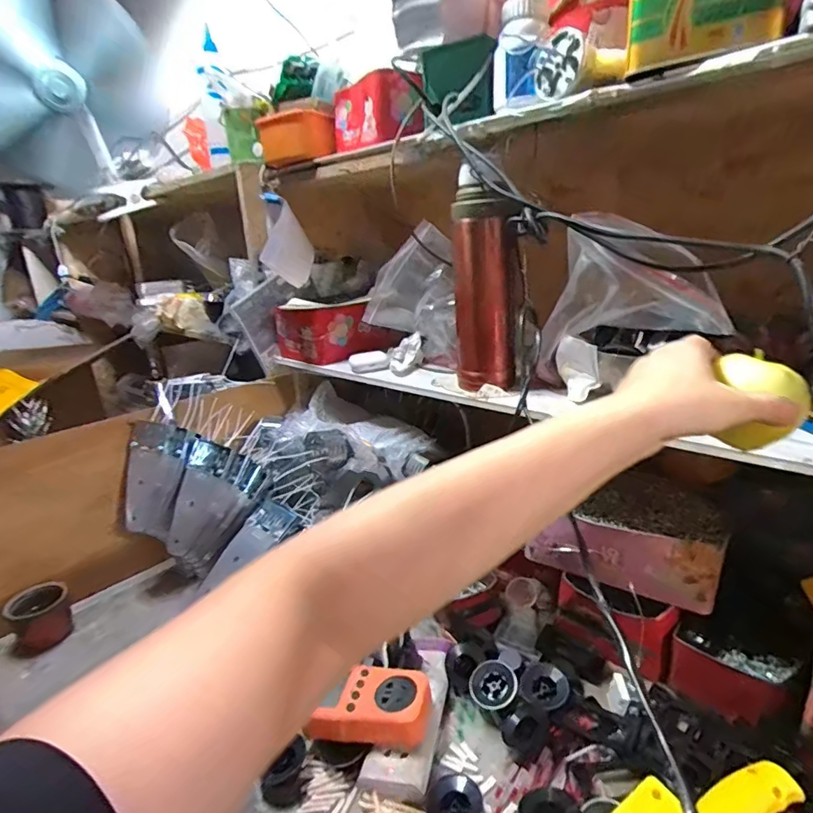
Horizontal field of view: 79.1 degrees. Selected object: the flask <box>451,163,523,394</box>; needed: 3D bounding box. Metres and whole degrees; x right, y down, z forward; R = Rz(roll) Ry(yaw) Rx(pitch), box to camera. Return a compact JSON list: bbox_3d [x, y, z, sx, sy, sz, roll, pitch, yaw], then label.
[{"bbox_3d":[0.094,-0.132,0.576,0.074,0.230,0.071,-2,18,6],"label":"flask"}]

